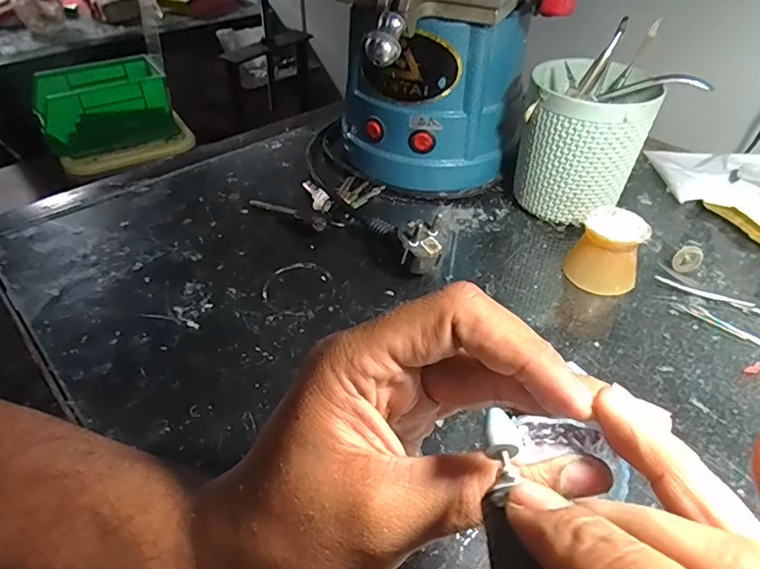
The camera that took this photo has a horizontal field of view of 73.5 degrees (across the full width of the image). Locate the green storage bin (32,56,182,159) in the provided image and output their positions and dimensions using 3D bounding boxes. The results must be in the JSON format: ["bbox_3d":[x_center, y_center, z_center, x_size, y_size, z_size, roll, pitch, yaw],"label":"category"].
[{"bbox_3d":[-0.396,-0.251,0.735,0.173,0.096,0.110,-20,46,-21],"label":"green storage bin"}]

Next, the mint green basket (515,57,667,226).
[{"bbox_3d":[0.166,-0.117,0.429,0.089,0.108,0.094,11,44,11],"label":"mint green basket"}]

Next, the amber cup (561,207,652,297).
[{"bbox_3d":[0.168,-0.025,0.376,0.048,0.045,0.047,0,43,0],"label":"amber cup"}]

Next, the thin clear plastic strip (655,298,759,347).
[{"bbox_3d":[0.232,0.023,0.355,0.070,0.004,0.013,30,50,29],"label":"thin clear plastic strip"}]

